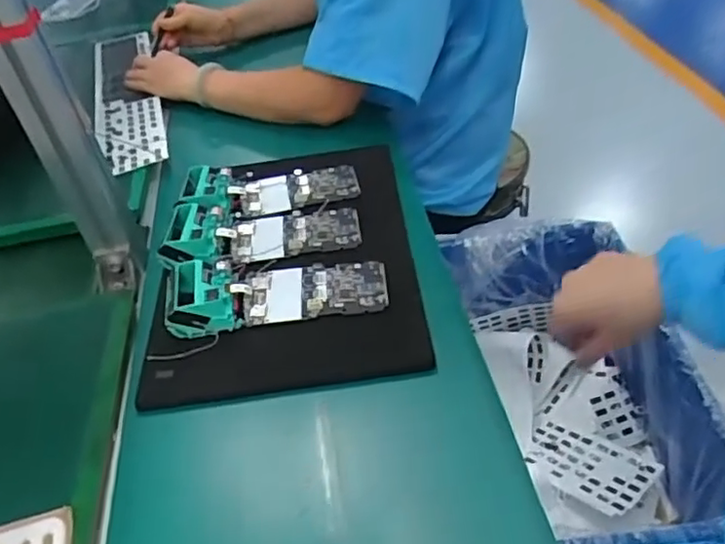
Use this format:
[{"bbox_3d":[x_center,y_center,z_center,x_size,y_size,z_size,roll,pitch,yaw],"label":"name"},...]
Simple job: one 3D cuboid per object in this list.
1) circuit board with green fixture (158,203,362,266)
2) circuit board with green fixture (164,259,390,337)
[{"bbox_3d":[-0.104,-0.047,0.645,0.198,0.036,0.076,-12,41,1],"label":"circuit board with green fixture"},{"bbox_3d":[-0.078,0.013,0.577,0.198,0.038,0.070,-12,41,1],"label":"circuit board with green fixture"}]

